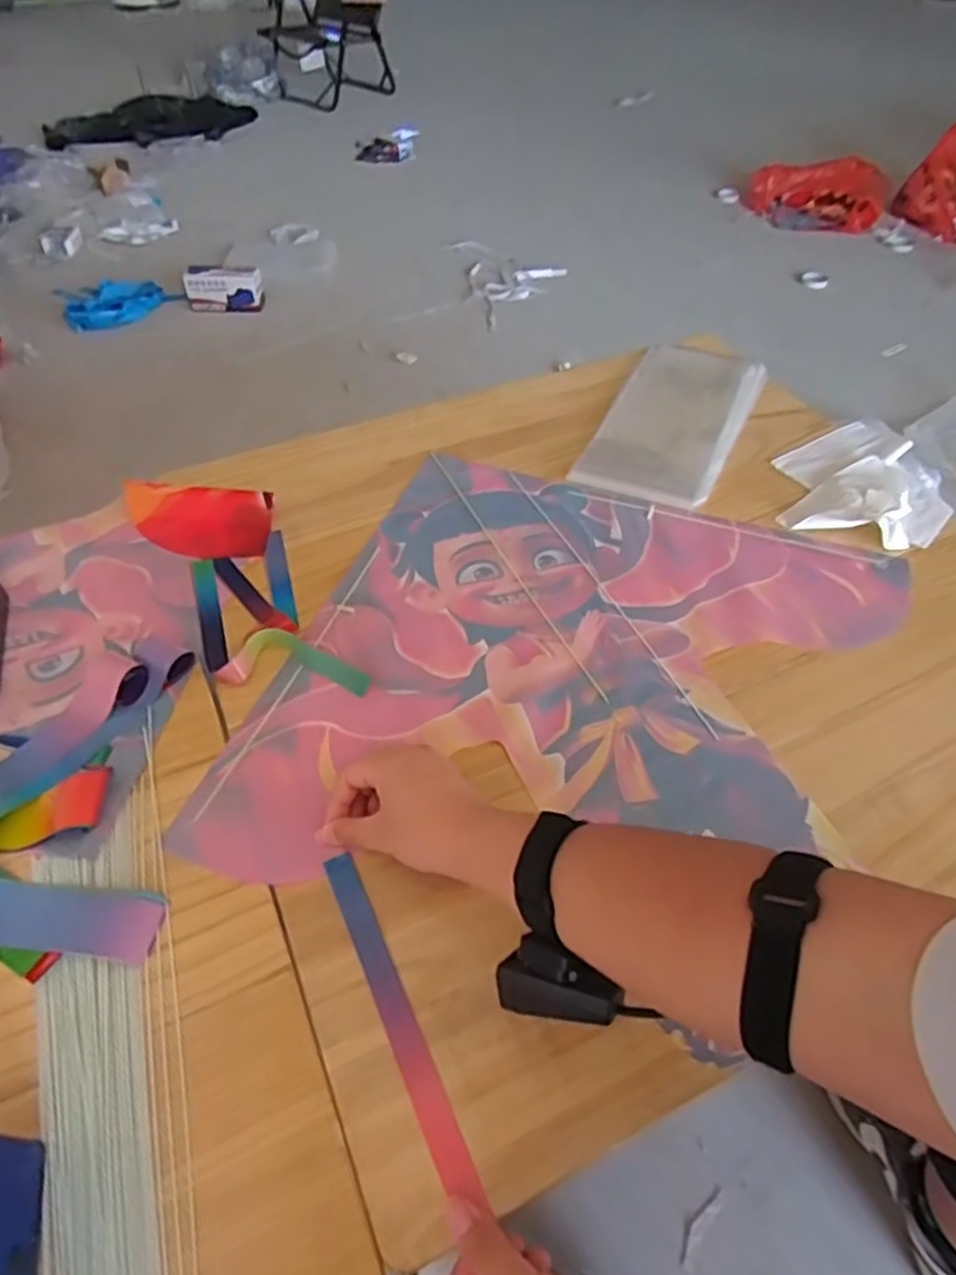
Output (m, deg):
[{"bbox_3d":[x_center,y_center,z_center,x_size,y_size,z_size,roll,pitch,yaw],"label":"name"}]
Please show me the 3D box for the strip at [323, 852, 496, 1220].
[{"bbox_3d":[-0.055,0.238,0.473,0.021,0.007,0.215,-20,54,-17],"label":"strip"}]

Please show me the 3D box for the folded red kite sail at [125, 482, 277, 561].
[{"bbox_3d":[-0.304,-0.129,0.785,0.161,0.035,0.095,-2,49,-1],"label":"folded red kite sail"}]

